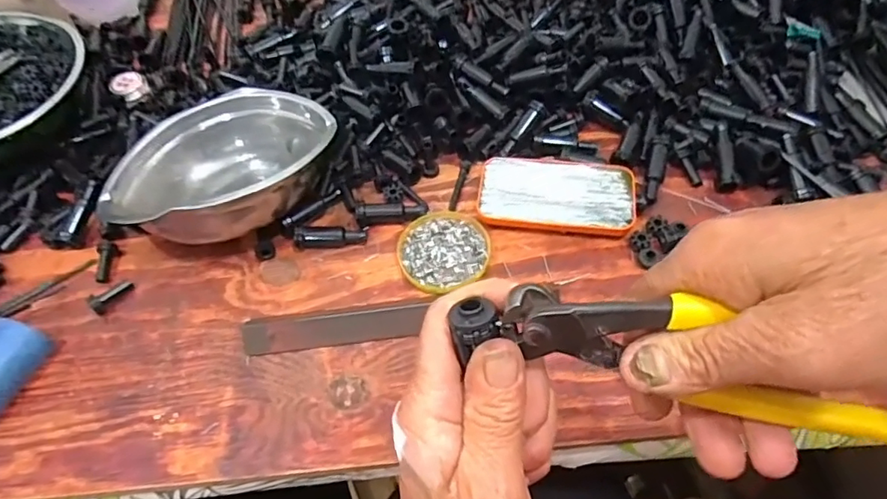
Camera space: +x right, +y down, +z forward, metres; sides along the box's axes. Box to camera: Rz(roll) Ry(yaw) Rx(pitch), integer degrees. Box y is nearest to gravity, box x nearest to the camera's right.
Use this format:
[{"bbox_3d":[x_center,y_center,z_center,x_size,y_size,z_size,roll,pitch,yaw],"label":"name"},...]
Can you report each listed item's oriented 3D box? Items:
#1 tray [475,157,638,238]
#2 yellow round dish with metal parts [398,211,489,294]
[{"bbox_3d":[0.108,-0.051,0.519,0.144,0.021,0.084,4,56,6],"label":"tray"},{"bbox_3d":[0.000,-0.001,0.503,0.083,0.010,0.085,-2,56,3],"label":"yellow round dish with metal parts"}]

